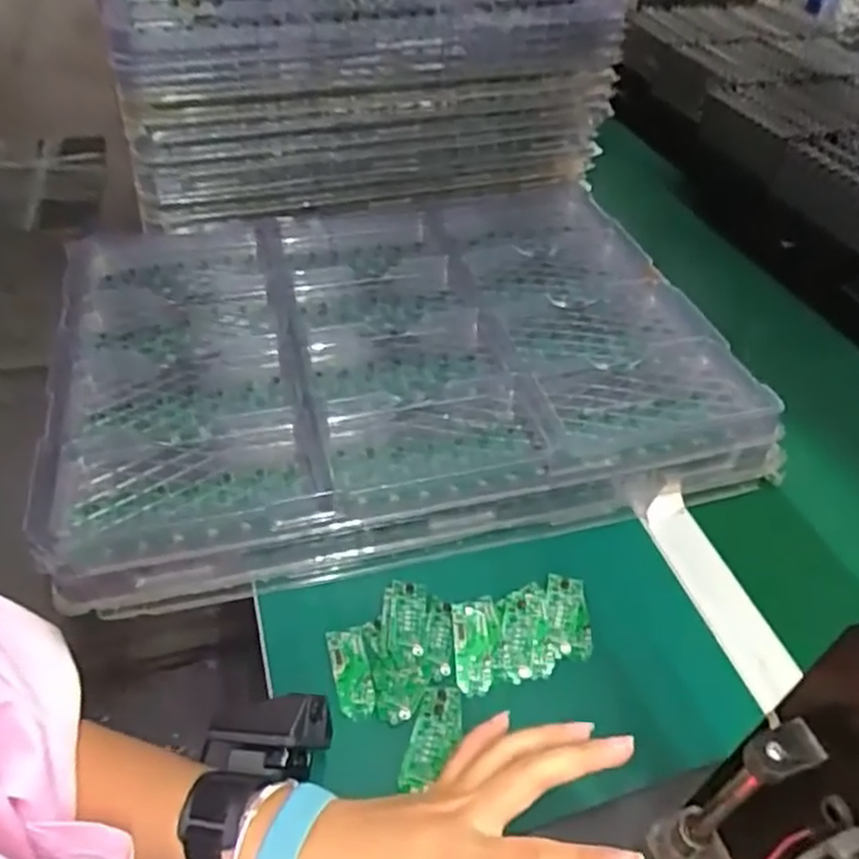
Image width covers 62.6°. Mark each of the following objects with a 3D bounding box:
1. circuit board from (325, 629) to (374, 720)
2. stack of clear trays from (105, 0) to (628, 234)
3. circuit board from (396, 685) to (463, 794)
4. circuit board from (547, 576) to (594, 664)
[{"bbox_3d":[-0.050,0.156,0.453,0.022,0.007,0.056,-10,46,-14],"label":"circuit board"},{"bbox_3d":[-0.123,-0.475,0.909,0.551,0.187,0.462,-17,48,-20],"label":"stack of clear trays"},{"bbox_3d":[0.003,0.186,0.426,0.028,0.004,0.065,14,45,9],"label":"circuit board"},{"bbox_3d":[0.096,0.129,0.489,0.030,0.012,0.057,5,45,0],"label":"circuit board"}]

